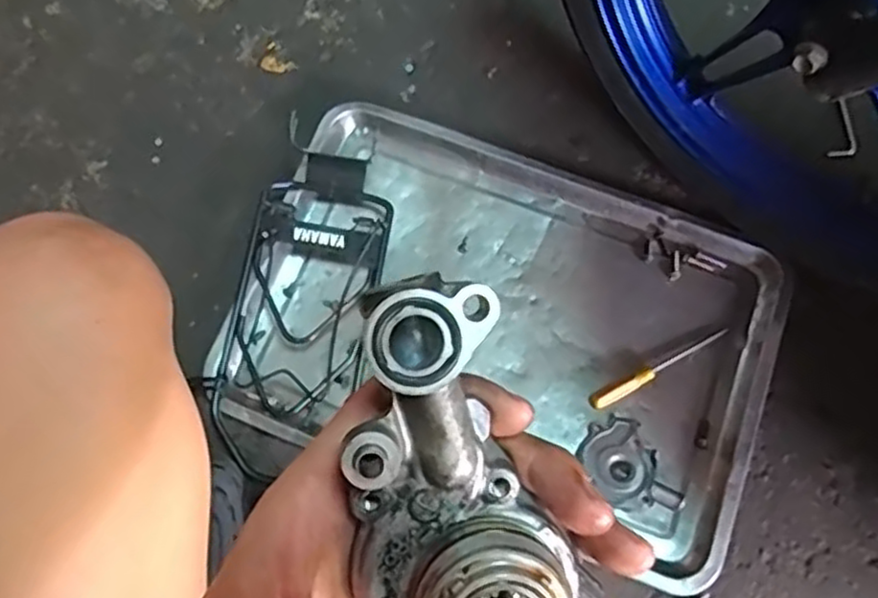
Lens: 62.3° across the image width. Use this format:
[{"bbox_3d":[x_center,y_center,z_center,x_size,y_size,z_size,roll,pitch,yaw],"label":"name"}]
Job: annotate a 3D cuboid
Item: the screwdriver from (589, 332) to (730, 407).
[{"bbox_3d":[0.208,0.065,0.678,0.148,0.010,0.015,-25,73,-7],"label":"screwdriver"}]

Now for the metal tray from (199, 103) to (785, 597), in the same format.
[{"bbox_3d":[0.061,0.018,0.696,0.492,0.031,0.341,21,73,7],"label":"metal tray"}]

